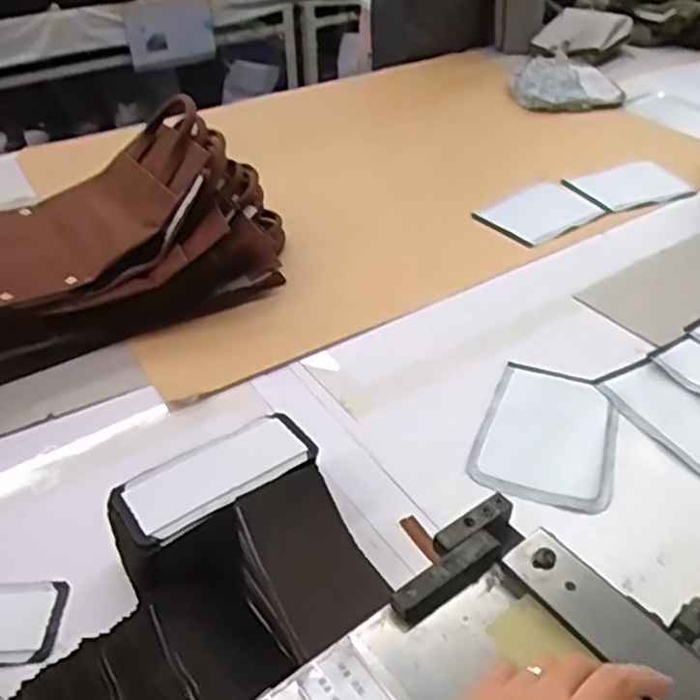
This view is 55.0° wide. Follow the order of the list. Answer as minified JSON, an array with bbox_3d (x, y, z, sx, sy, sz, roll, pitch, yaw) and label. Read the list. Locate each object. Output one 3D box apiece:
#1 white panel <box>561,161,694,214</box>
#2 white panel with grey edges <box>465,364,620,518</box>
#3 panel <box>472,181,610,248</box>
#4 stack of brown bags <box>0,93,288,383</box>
[{"bbox_3d":[0.460,-0.266,1.099,0.184,0.008,0.126,-18,42,-19],"label":"white panel"},{"bbox_3d":[0.204,0.084,0.688,0.131,0.008,0.176,16,43,20],"label":"white panel with grey edges"},{"bbox_3d":[0.295,-0.214,1.035,0.197,0.009,0.126,-29,47,-30],"label":"panel"},{"bbox_3d":[-0.387,-0.118,0.828,0.586,0.218,0.219,-18,42,-19],"label":"stack of brown bags"}]

